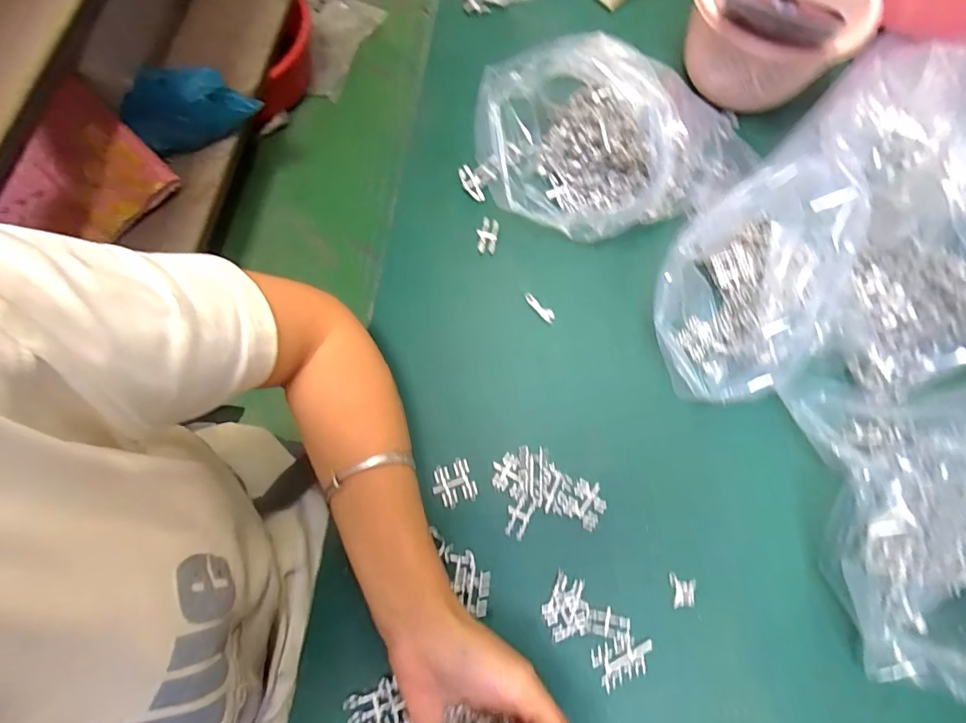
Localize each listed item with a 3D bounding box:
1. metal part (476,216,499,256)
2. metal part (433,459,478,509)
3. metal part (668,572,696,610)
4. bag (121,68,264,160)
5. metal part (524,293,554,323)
[{"bbox_3d":[0.003,-0.108,0.413,0.017,0.004,0.033,4,73,2],"label":"metal part"},{"bbox_3d":[-0.022,0.090,0.351,0.029,0.004,0.030,-21,73,-6],"label":"metal part"},{"bbox_3d":[0.139,0.159,0.334,0.017,0.004,0.022,-3,72,0],"label":"metal part"},{"bbox_3d":[-0.601,-0.526,0.982,0.251,0.146,0.099,-19,73,-5],"label":"bag"},{"bbox_3d":[0.047,-0.045,0.397,0.010,0.004,0.031,-43,77,-10],"label":"metal part"}]

